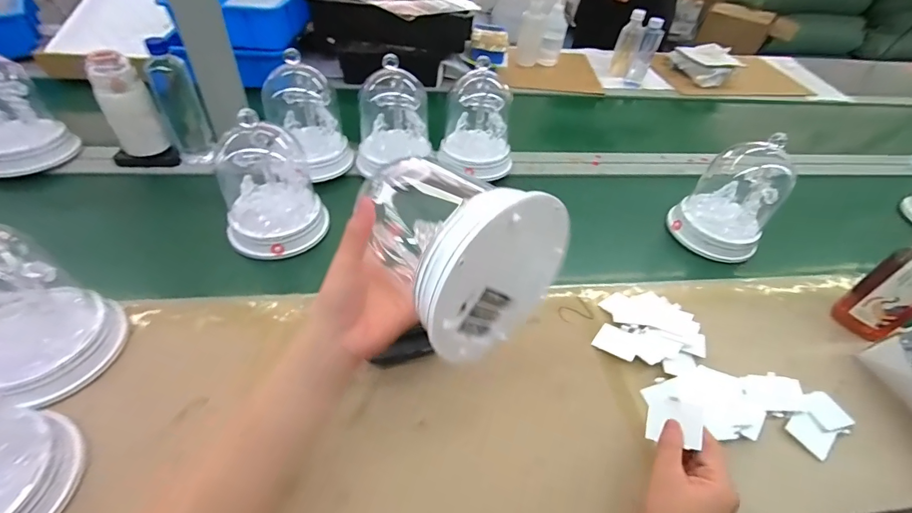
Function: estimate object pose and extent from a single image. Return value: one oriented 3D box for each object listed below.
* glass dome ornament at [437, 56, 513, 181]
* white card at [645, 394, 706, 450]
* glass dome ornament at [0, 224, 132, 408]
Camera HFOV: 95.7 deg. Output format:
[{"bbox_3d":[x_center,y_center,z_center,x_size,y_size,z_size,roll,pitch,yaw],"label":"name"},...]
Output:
[{"bbox_3d":[0.046,-0.252,0.788,0.146,0.172,0.124,7,46,0],"label":"glass dome ornament"},{"bbox_3d":[0.237,0.179,0.448,0.055,0.007,0.048,1,55,40],"label":"white card"},{"bbox_3d":[-0.467,0.052,0.431,0.121,0.176,0.140,26,49,17],"label":"glass dome ornament"}]

